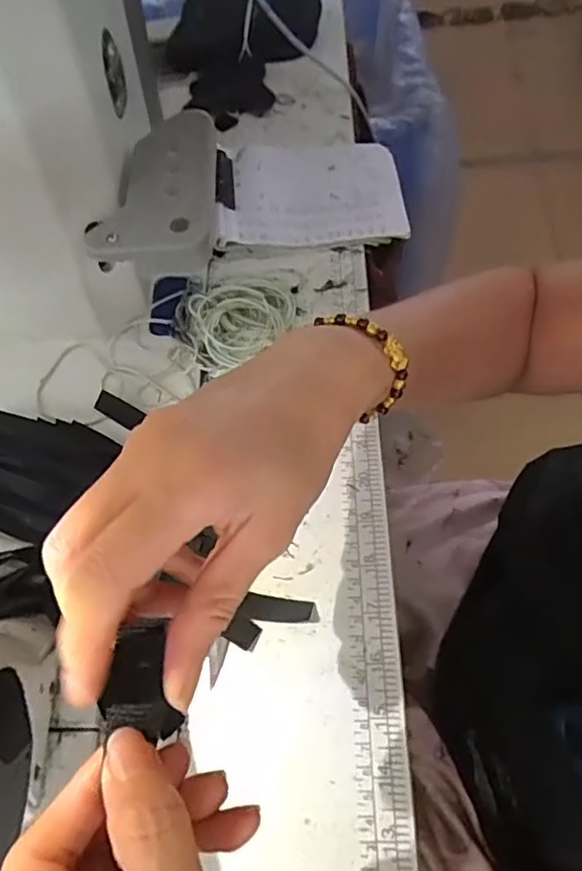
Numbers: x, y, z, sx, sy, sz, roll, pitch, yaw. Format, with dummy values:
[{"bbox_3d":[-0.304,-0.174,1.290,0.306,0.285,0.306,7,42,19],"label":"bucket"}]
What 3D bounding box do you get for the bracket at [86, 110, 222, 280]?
[{"bbox_3d":[-0.080,-0.149,0.359,0.069,0.024,0.119,-4,63,6],"label":"bracket"}]

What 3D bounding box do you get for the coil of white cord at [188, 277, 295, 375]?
[{"bbox_3d":[-0.033,-0.082,0.412,0.070,0.009,0.068,-1,64,2],"label":"coil of white cord"}]

